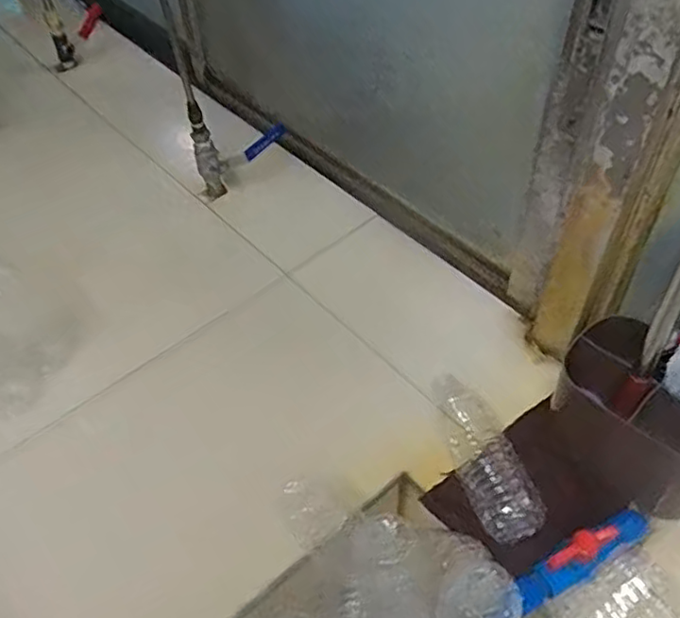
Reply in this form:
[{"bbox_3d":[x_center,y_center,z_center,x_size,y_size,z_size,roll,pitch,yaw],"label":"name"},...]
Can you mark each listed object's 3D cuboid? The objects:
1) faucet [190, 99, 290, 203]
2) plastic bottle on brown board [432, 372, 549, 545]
[{"bbox_3d":[-0.138,-0.213,0.873,0.124,0.141,0.049,-2,49,2],"label":"faucet"},{"bbox_3d":[0.133,0.129,0.596,0.055,0.055,0.172,-9,50,-5],"label":"plastic bottle on brown board"}]

